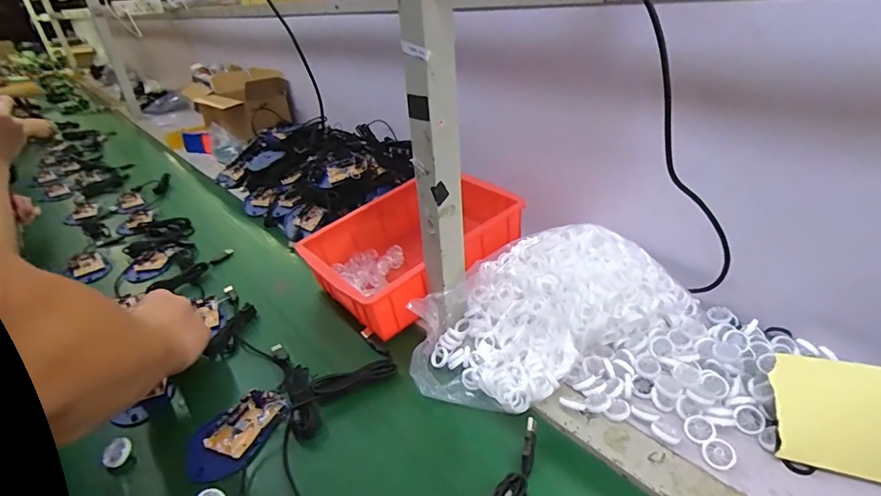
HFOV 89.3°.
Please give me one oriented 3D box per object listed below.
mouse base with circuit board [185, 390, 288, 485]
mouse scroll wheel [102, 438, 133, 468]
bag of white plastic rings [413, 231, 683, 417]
[{"bbox_3d":[-0.210,0.193,0.466,0.063,0.020,0.105,22,38,38],"label":"mouse base with circuit board"},{"bbox_3d":[-0.328,0.208,0.453,0.022,0.005,0.027,32,58,-13],"label":"mouse scroll wheel"},{"bbox_3d":[0.112,0.072,0.547,0.317,0.105,0.183,-17,32,-22],"label":"bag of white plastic rings"}]

